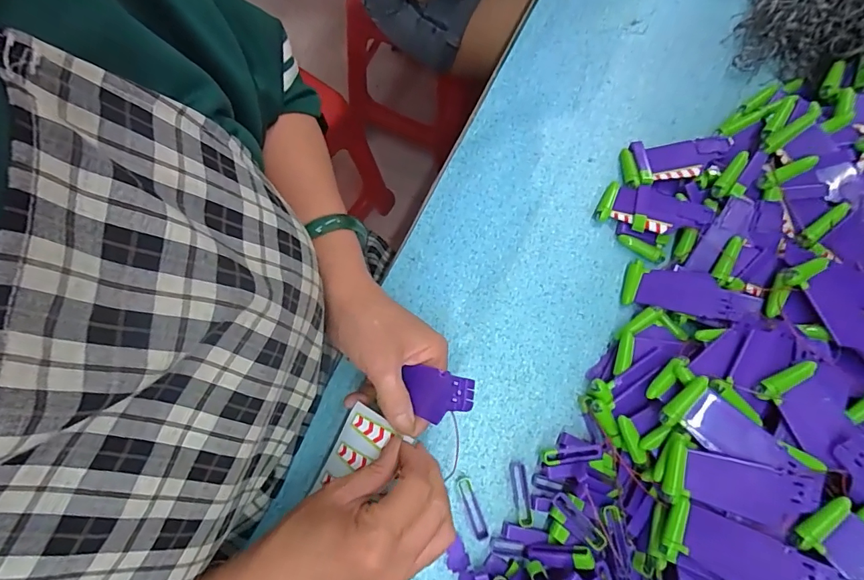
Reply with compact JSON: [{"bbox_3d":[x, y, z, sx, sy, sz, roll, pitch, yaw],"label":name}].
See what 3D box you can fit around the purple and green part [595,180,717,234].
[{"bbox_3d":[0.197,-0.072,0.402,0.090,0.009,0.041,16,75,25],"label":"purple and green part"}]

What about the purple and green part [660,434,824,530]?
[{"bbox_3d":[0.208,0.131,0.304,0.091,0.009,0.043,8,75,18],"label":"purple and green part"}]

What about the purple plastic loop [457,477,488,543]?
[{"bbox_3d":[0.033,0.173,0.358,0.011,0.005,0.049,-19,78,-6],"label":"purple plastic loop"}]

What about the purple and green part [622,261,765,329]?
[{"bbox_3d":[0.217,0.003,0.381,0.101,0.012,0.040,16,75,26],"label":"purple and green part"}]

